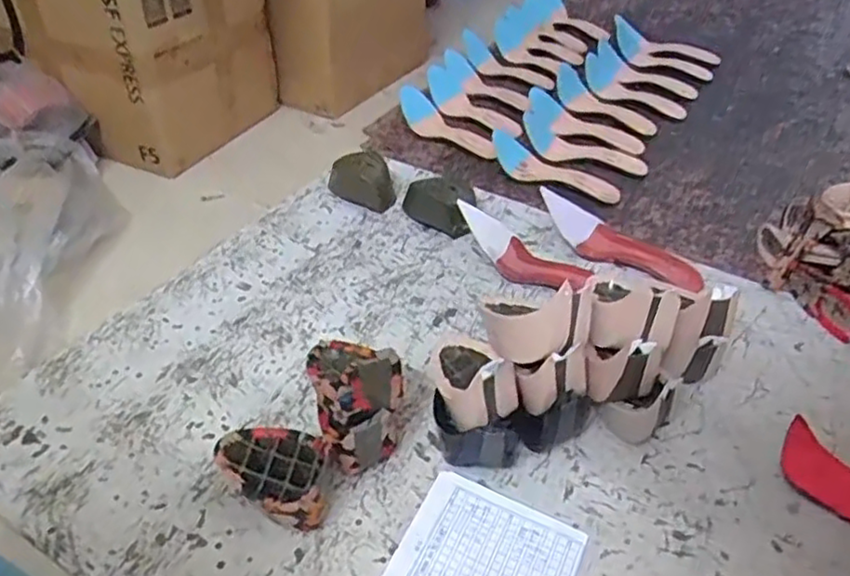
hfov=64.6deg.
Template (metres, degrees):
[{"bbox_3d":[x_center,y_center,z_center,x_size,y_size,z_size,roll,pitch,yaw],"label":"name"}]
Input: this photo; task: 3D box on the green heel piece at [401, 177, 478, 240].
[{"bbox_3d":[0.023,-0.121,0.963,0.122,0.069,0.060,26,46,26],"label":"green heel piece"}]

